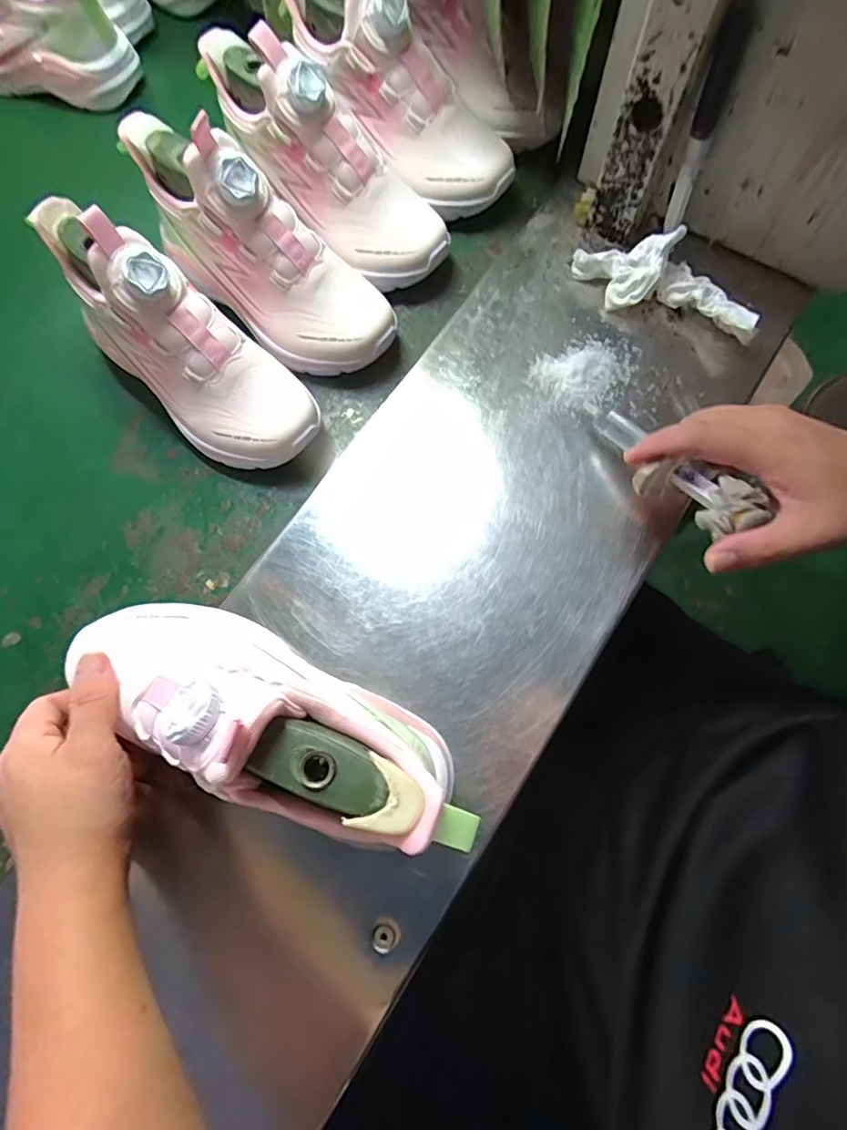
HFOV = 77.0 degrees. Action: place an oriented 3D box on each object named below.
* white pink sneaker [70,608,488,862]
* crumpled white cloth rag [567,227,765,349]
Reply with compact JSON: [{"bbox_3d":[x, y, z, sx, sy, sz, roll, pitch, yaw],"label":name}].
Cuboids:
[{"bbox_3d":[-0.087,0.076,0.277,0.234,0.106,0.071,28,76,6],"label":"white pink sneaker"},{"bbox_3d":[0.192,-0.225,0.426,0.148,0.040,0.061,22,76,8],"label":"crumpled white cloth rag"}]

